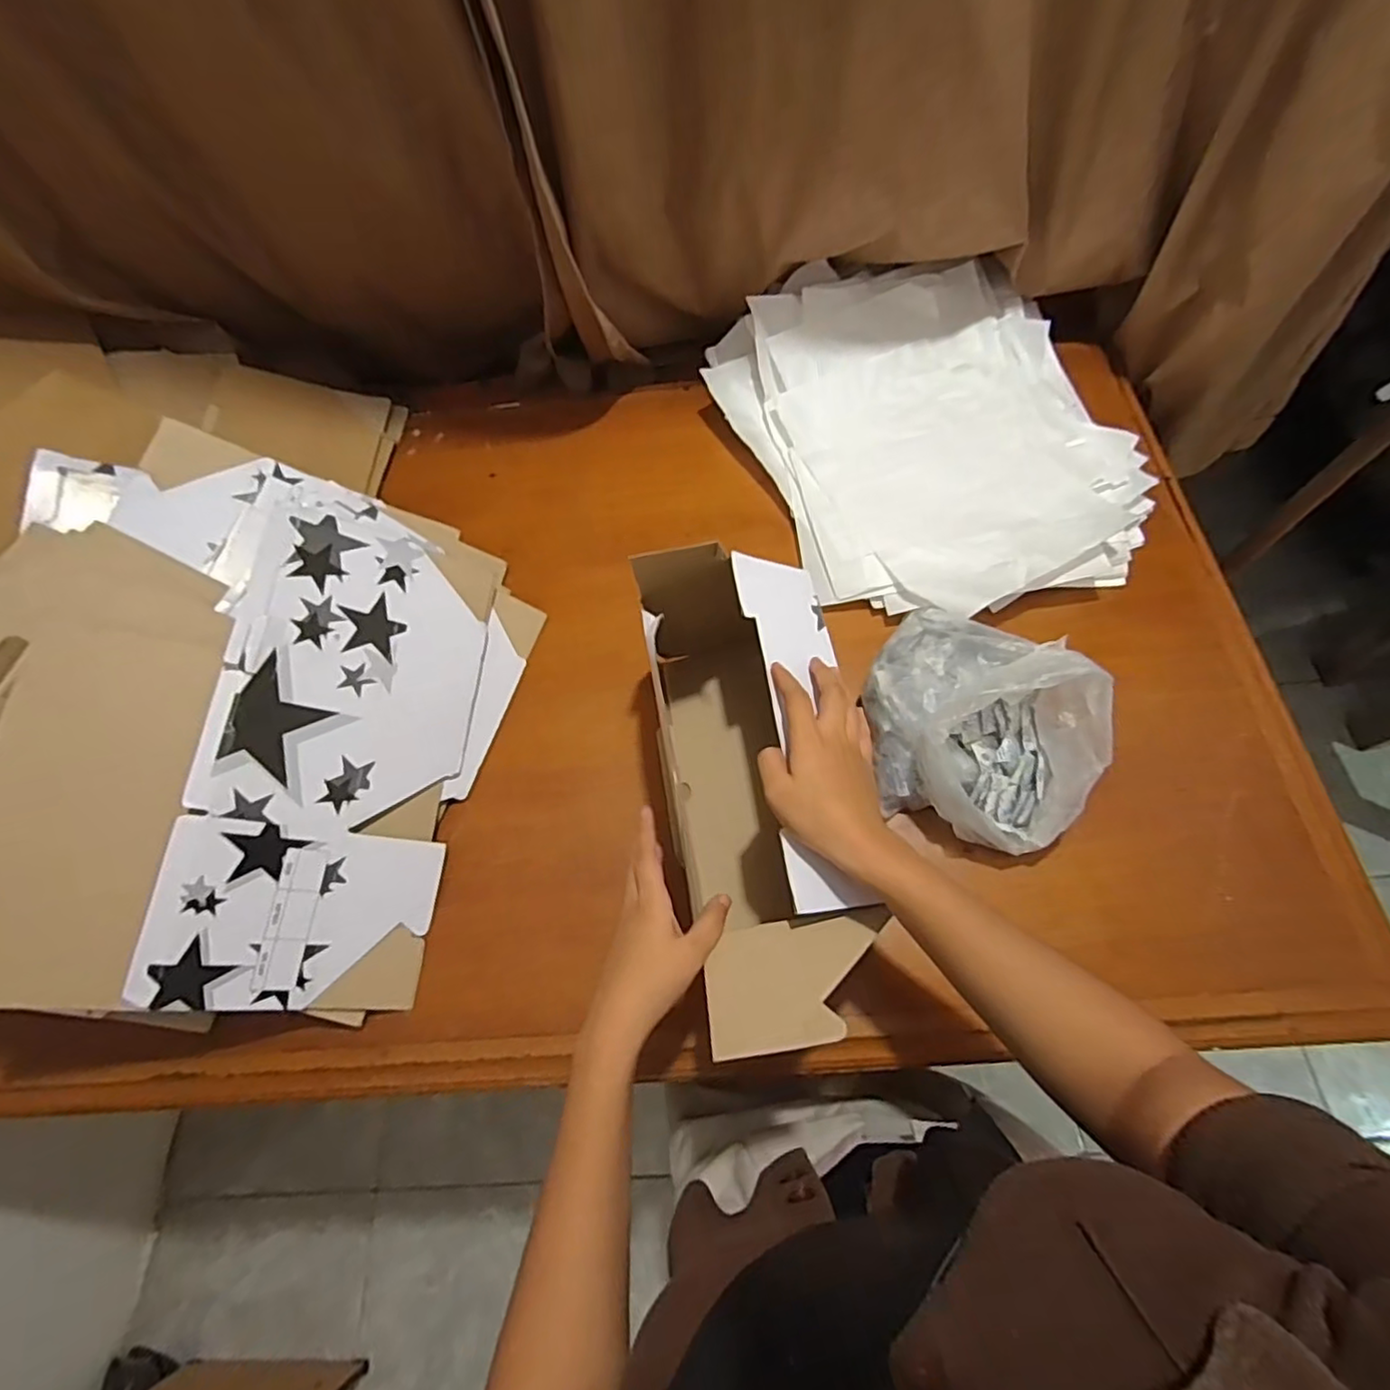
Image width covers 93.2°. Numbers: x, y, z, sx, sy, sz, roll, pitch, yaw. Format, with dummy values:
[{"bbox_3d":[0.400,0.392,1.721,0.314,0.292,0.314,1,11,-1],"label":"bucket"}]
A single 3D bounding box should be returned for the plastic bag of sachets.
[{"bbox_3d":[0.244,0.020,0.564,0.196,0.127,0.176,27,69,14],"label":"plastic bag of sachets"}]

